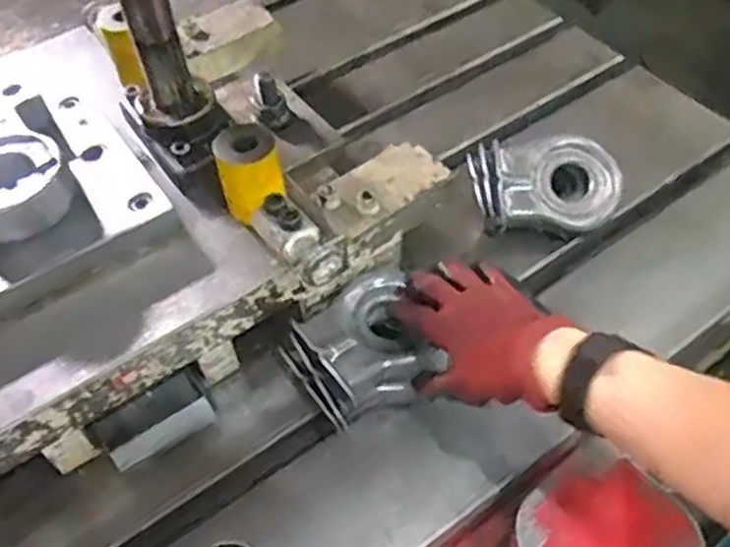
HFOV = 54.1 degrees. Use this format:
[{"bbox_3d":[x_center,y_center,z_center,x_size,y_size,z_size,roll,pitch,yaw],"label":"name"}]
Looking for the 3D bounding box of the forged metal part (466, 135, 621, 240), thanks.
[{"bbox_3d":[0.176,-0.090,0.700,0.143,0.051,0.093,2,52,5],"label":"forged metal part"}]

